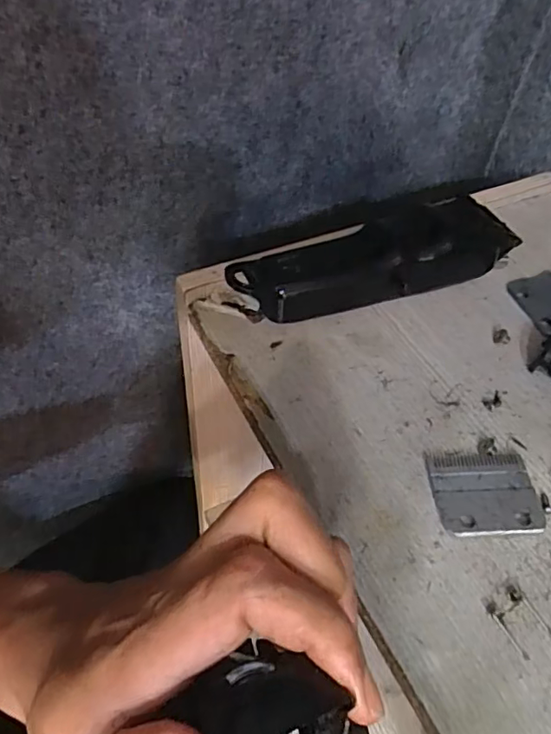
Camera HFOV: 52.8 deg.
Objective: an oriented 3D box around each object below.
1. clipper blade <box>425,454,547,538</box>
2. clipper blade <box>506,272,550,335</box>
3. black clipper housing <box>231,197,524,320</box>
[{"bbox_3d":[0.094,0.056,0.251,0.045,0.005,0.040,0,50,-6],"label":"clipper blade"},{"bbox_3d":[0.165,-0.039,0.332,0.036,0.004,0.048,-12,52,-16],"label":"clipper blade"},{"bbox_3d":[0.056,-0.059,0.317,0.165,0.044,0.031,-13,52,-16],"label":"black clipper housing"}]

